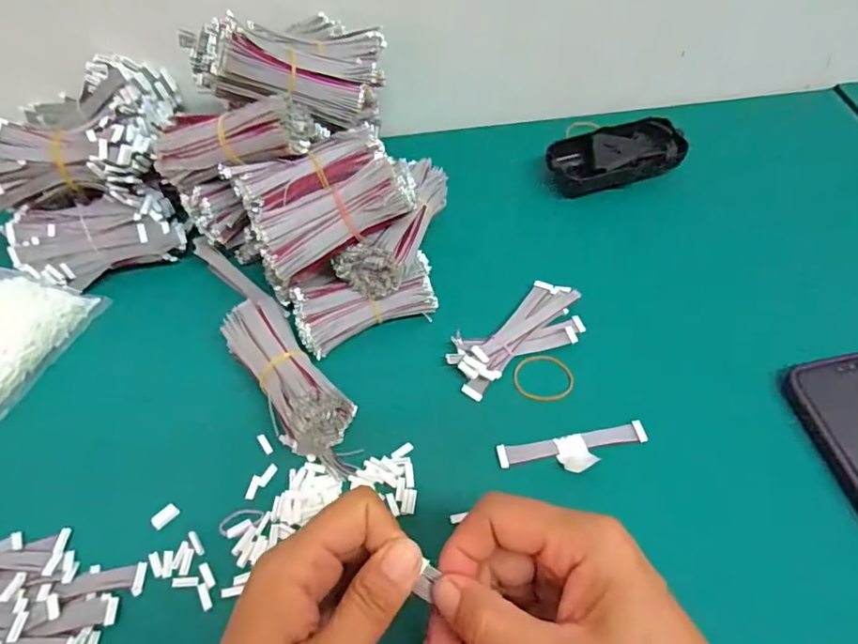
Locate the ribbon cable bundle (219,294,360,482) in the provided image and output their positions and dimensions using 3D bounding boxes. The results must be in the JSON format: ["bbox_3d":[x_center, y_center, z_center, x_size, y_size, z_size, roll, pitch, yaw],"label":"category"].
[{"bbox_3d":[-0.091,0.035,0.338,0.043,0.035,0.111,-35,61,-19],"label":"ribbon cable bundle"}]

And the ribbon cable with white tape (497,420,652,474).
[{"bbox_3d":[0.087,0.077,0.318,0.089,0.013,0.025,-10,56,-3],"label":"ribbon cable with white tape"}]

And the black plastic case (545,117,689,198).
[{"bbox_3d":[0.154,-0.138,0.447,0.108,0.032,0.049,-9,56,-3],"label":"black plastic case"}]

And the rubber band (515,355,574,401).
[{"bbox_3d":[0.076,0.037,0.353,0.038,0.004,0.031,6,70,4],"label":"rubber band"}]

